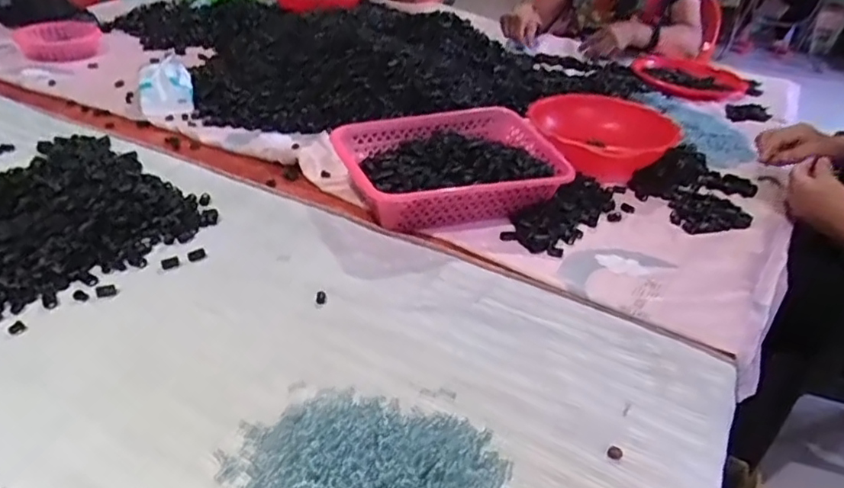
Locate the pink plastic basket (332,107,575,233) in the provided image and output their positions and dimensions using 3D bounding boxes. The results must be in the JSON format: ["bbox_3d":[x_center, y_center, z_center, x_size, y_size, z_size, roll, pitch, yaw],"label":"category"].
[{"bbox_3d":[0.047,-0.107,0.896,0.332,0.094,0.202,-7,36,-19],"label":"pink plastic basket"}]

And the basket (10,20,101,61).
[{"bbox_3d":[-0.768,-0.428,1.284,0.163,0.057,0.100,-13,38,-26],"label":"basket"}]

